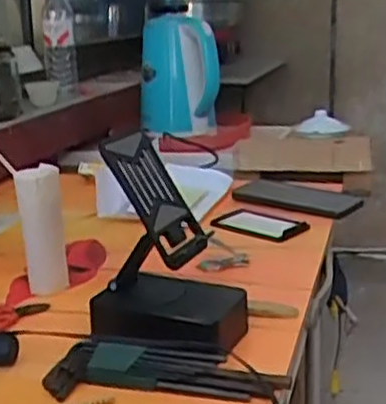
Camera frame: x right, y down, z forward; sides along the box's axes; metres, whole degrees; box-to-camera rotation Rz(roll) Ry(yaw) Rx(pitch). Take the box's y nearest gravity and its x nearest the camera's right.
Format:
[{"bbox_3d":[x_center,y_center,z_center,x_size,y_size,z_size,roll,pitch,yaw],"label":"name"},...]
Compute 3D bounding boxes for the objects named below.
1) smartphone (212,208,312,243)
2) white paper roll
[{"bbox_3d":[0.085,0.027,0.912,0.073,0.011,0.119,-13,19,-38],"label":"smartphone"},{"bbox_3d":[-0.150,0.027,0.734,0.044,0.121,0.043,-3,15,-10],"label":"white paper roll"}]

